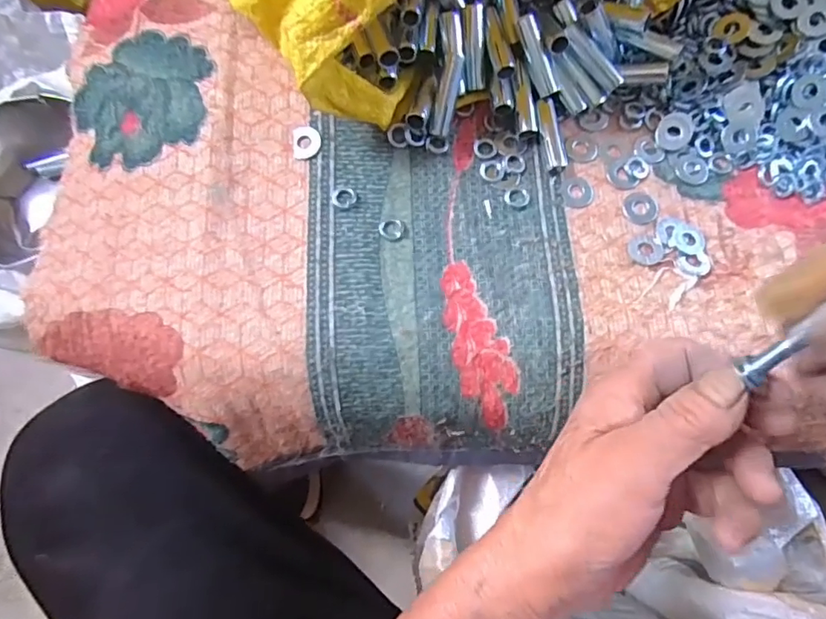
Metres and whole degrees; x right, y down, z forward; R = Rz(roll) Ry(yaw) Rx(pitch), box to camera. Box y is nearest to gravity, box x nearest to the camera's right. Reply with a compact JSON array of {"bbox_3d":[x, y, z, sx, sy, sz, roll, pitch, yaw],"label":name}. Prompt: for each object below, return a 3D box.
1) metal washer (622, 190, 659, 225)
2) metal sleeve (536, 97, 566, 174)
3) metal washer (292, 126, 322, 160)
[{"bbox_3d":[0.126,-0.057,0.289,0.018,0.004,0.020,37,79,8],"label":"metal washer"},{"bbox_3d":[0.077,-0.098,0.295,0.011,0.012,0.040,-7,76,-2],"label":"metal sleeve"},{"bbox_3d":[-0.059,-0.093,0.291,0.015,0.004,0.019,-6,76,-1],"label":"metal washer"}]

